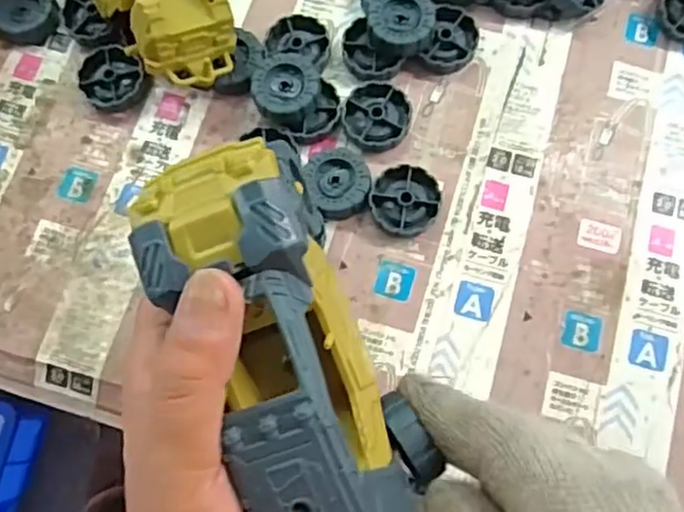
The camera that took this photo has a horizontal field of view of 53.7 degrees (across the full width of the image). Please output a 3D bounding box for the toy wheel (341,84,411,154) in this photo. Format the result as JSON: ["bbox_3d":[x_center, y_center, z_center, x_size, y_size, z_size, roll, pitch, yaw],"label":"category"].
[{"bbox_3d":[0.020,-0.079,0.390,0.037,0.011,0.039,0,75,2],"label":"toy wheel"}]

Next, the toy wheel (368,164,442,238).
[{"bbox_3d":[0.035,-0.030,0.376,0.039,0.012,0.039,0,75,2],"label":"toy wheel"}]

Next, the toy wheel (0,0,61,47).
[{"bbox_3d":[-0.195,-0.150,0.416,0.039,0.013,0.038,0,75,2],"label":"toy wheel"}]

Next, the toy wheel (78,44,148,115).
[{"bbox_3d":[-0.137,-0.106,0.405,0.037,0.012,0.041,-33,77,-7],"label":"toy wheel"}]

